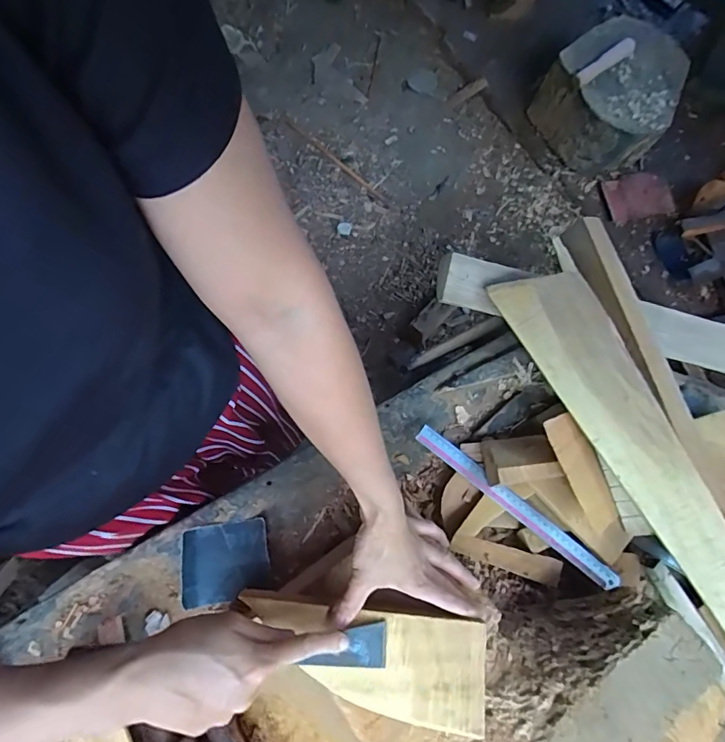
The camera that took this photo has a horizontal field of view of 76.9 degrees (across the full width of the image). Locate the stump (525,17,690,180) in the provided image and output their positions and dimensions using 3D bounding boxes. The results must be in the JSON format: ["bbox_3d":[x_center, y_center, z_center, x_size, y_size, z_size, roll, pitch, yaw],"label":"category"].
[{"bbox_3d":[0.751,-0.849,1.425,0.376,0.251,0.392,30,76,6],"label":"stump"}]

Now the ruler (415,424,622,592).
[{"bbox_3d":[0.206,0.182,0.619,0.316,0.008,0.029,39,67,9],"label":"ruler"}]

